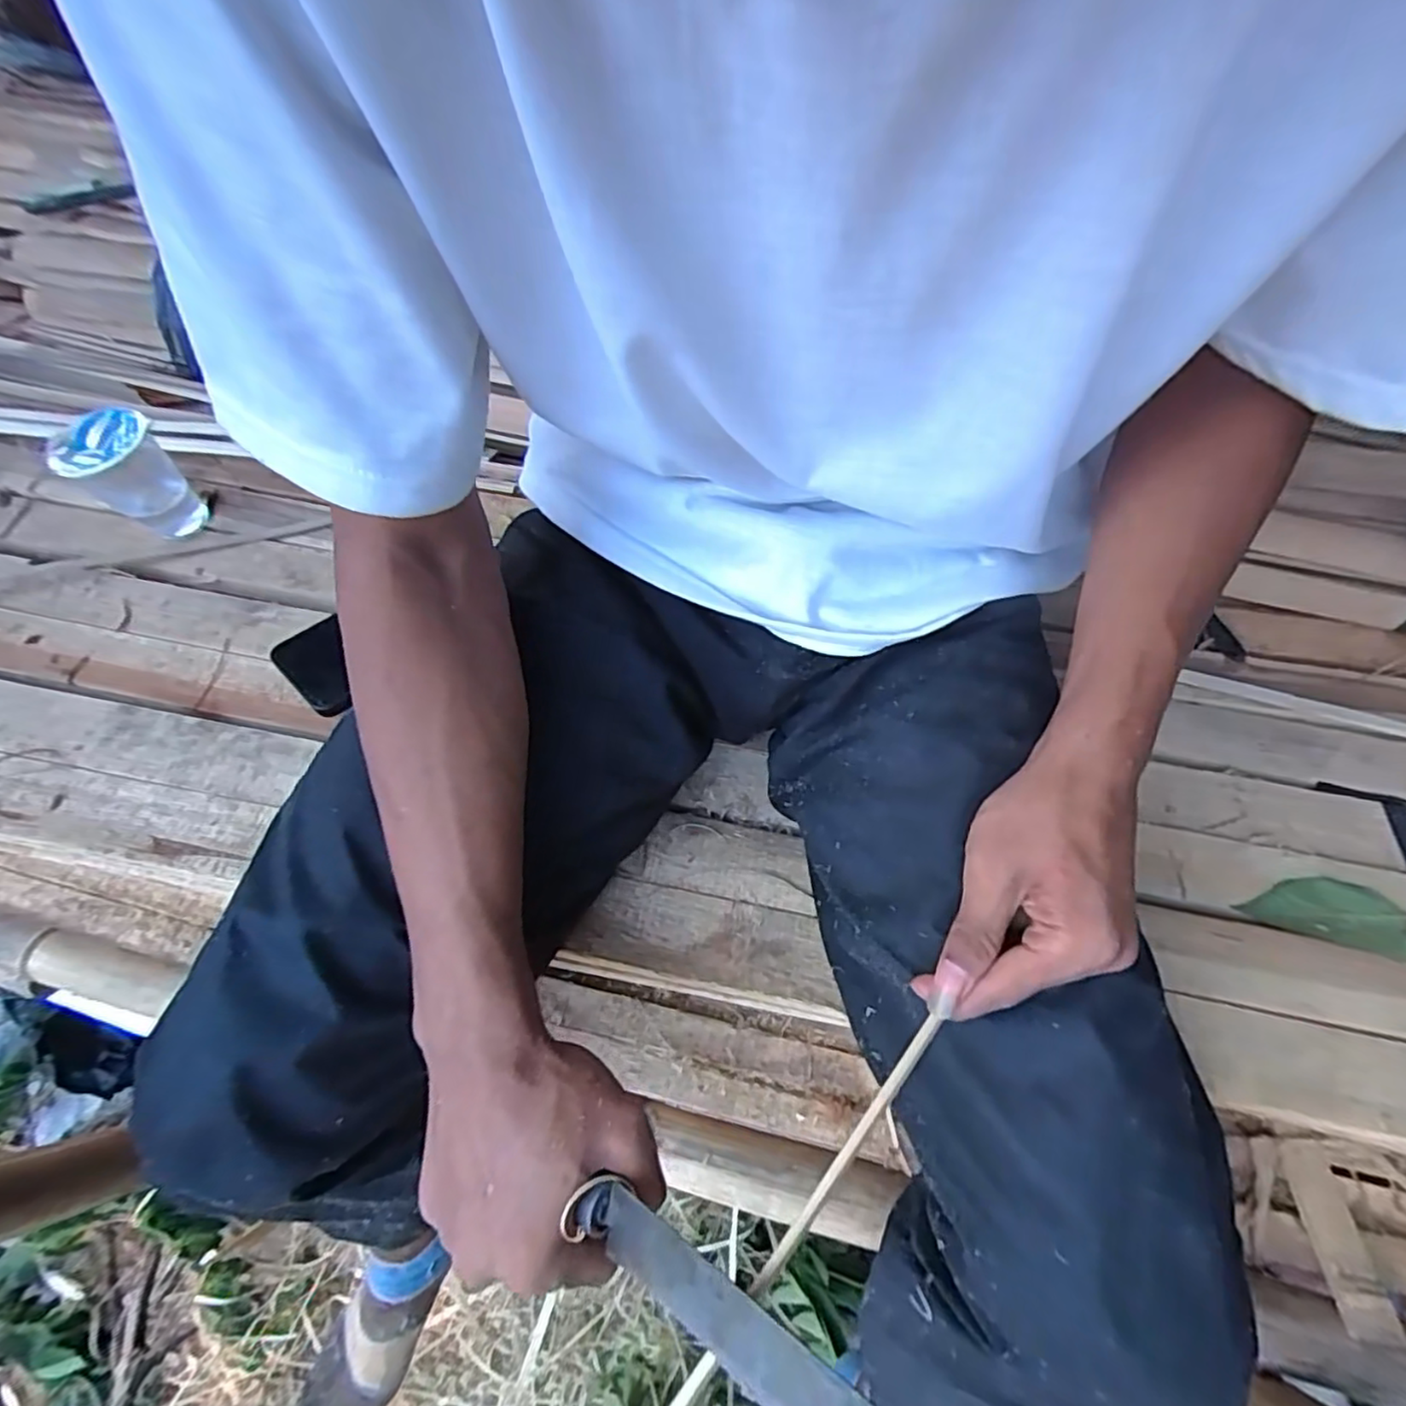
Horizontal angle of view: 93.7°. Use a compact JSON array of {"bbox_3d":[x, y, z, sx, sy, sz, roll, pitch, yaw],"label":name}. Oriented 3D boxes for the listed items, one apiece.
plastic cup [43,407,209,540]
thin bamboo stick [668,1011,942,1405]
[{"bbox_3d":[-0.476,-0.187,0.548,0.079,0.091,0.068,32,66,16],"label":"plastic cup"},{"bbox_3d":[0.038,0.193,0.247,0.006,0.005,0.180,38,69,19],"label":"thin bamboo stick"}]

